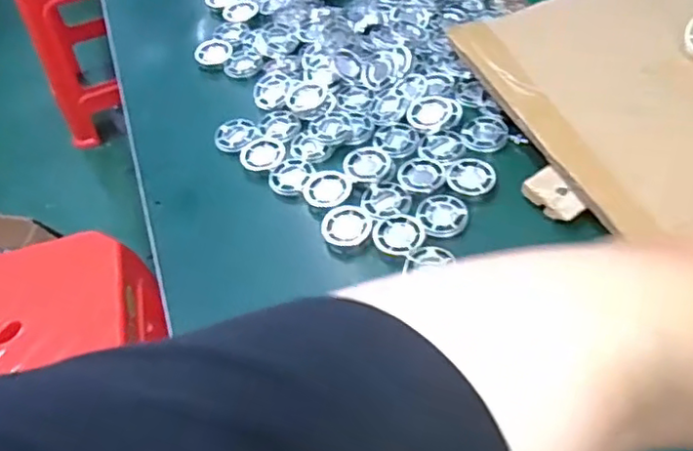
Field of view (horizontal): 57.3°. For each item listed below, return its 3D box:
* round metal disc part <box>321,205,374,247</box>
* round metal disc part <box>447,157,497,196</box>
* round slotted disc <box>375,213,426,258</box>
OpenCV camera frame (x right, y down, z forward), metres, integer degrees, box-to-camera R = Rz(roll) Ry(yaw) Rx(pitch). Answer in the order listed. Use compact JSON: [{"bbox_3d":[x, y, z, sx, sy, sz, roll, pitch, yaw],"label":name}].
[{"bbox_3d":[0.000,-0.001,0.508,0.040,0.005,0.039,-4,50,4],"label":"round metal disc part"},{"bbox_3d":[0.102,-0.041,0.518,0.038,0.010,0.033,11,52,16],"label":"round metal disc part"},{"bbox_3d":[0.041,0.006,0.490,0.037,0.004,0.038,-4,50,4],"label":"round slotted disc"}]

